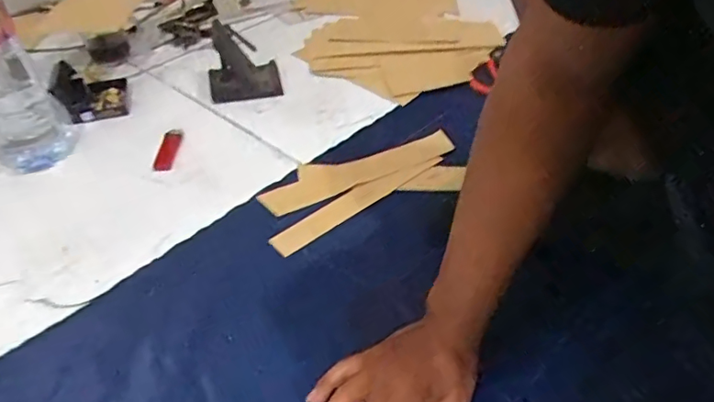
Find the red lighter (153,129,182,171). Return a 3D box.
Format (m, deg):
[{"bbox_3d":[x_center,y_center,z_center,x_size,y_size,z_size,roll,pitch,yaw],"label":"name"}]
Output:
[{"bbox_3d":[-0.257,-0.069,0.731,0.026,0.009,0.081,-3,42,0],"label":"red lighter"}]

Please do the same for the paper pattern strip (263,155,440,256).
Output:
[{"bbox_3d":[0.003,-0.005,0.654,0.244,0.005,0.034,-31,49,-28],"label":"paper pattern strip"}]

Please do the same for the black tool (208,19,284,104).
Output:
[{"bbox_3d":[-0.200,-0.245,0.915,0.108,0.032,0.250,-12,43,-10],"label":"black tool"}]

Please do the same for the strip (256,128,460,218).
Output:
[{"bbox_3d":[0.002,-0.045,0.701,0.261,0.006,0.071,-20,45,-19],"label":"strip"}]

